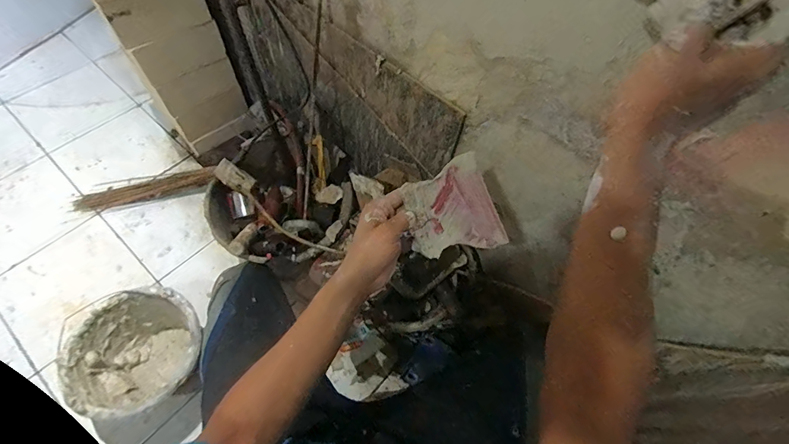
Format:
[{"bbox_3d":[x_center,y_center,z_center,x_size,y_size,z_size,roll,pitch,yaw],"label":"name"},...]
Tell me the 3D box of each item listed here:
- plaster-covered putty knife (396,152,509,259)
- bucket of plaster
[{"bbox_3d":[0.070,-0.018,0.472,0.110,0.007,0.120,-16,79,-7],"label":"plaster-covered putty knife"},{"bbox_3d":[-0.531,0.286,0.816,0.248,0.172,0.234,2,62,-3],"label":"bucket of plaster"}]

